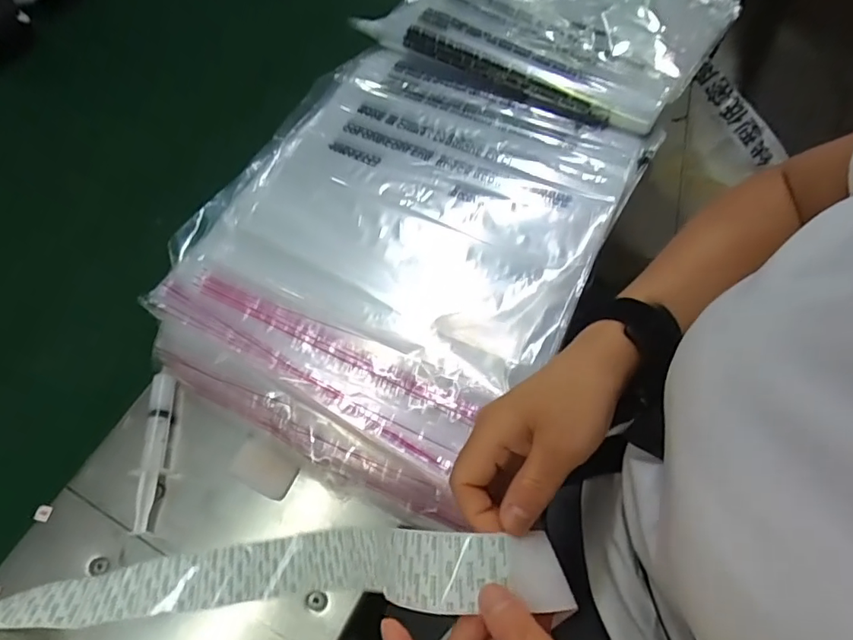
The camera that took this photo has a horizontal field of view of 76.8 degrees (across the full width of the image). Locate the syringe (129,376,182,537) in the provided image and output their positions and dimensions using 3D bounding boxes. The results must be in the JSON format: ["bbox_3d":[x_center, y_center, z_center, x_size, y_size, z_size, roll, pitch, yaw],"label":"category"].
[{"bbox_3d":[-0.213,0.104,0.424,0.023,0.024,0.120,-5,65,-2],"label":"syringe"}]

